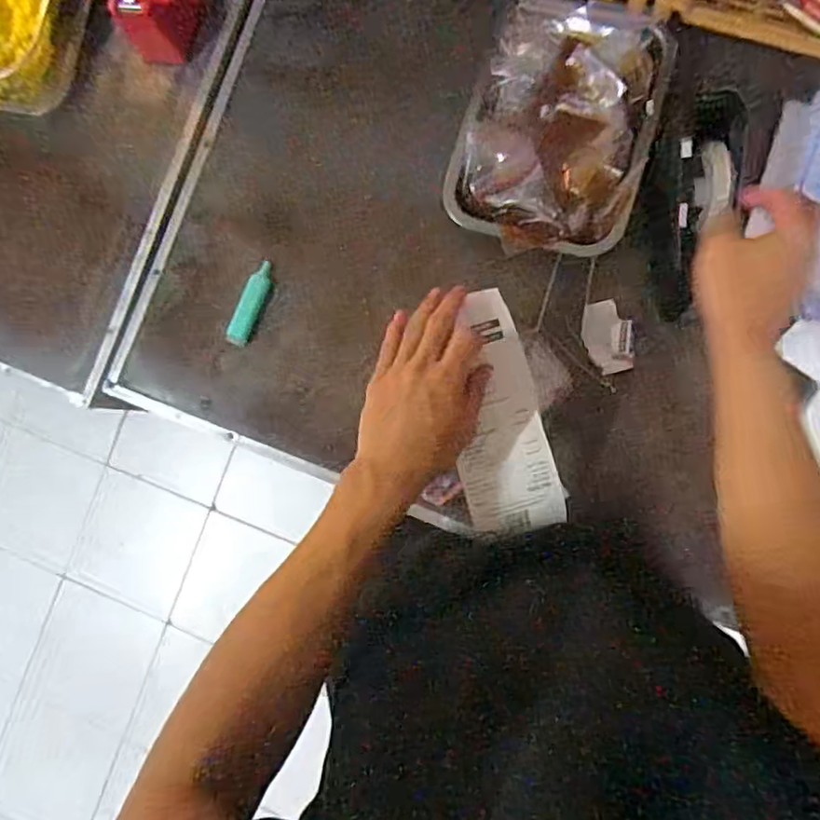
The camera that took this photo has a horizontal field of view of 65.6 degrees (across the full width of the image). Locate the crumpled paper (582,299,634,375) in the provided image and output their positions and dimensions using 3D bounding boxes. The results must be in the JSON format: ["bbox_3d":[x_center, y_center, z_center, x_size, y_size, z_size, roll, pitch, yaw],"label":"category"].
[{"bbox_3d":[0.209,-0.077,0.672,0.048,0.011,0.076,-9,85,7],"label":"crumpled paper"}]

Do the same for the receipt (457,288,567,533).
[{"bbox_3d":[0.071,0.001,0.537,0.078,0.010,0.203,-13,82,-4],"label":"receipt"}]

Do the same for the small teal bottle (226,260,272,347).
[{"bbox_3d":[-0.181,-0.122,0.727,0.025,0.014,0.099,24,89,8],"label":"small teal bottle"}]

